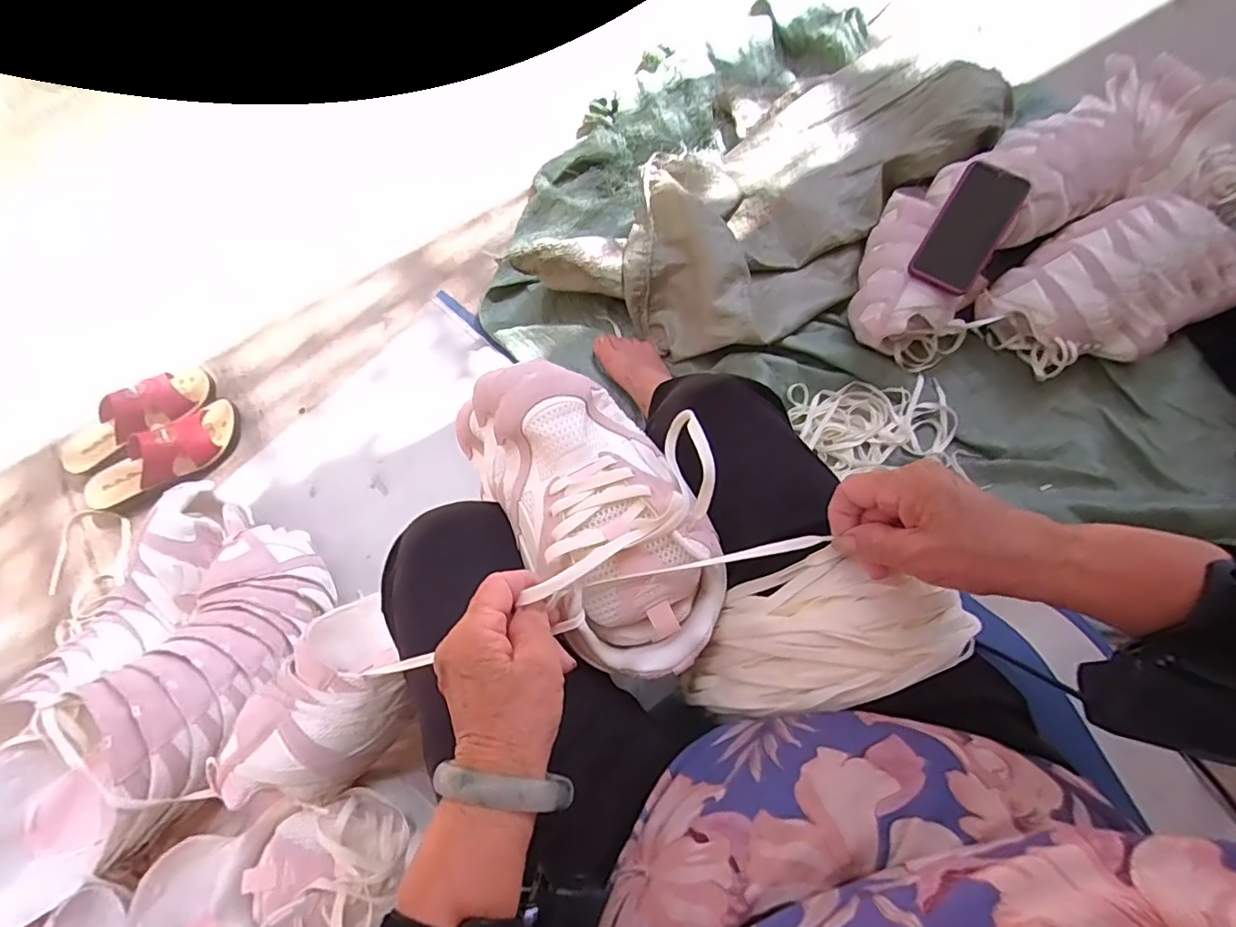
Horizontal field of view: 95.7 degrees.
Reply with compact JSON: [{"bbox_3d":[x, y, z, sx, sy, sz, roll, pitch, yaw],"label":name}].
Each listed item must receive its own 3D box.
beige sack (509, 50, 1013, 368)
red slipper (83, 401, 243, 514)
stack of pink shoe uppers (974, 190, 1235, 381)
[{"bbox_3d":[0.224,-0.396,0.839,0.663,0.157,0.348,-44,78,-10],"label":"beige sack"},{"bbox_3d":[-0.663,-0.009,0.805,0.221,0.090,0.089,-39,77,-9],"label":"red slipper"},{"bbox_3d":[0.712,-0.254,0.802,0.344,0.101,0.205,-28,75,-6],"label":"stack of pink shoe uppers"}]

